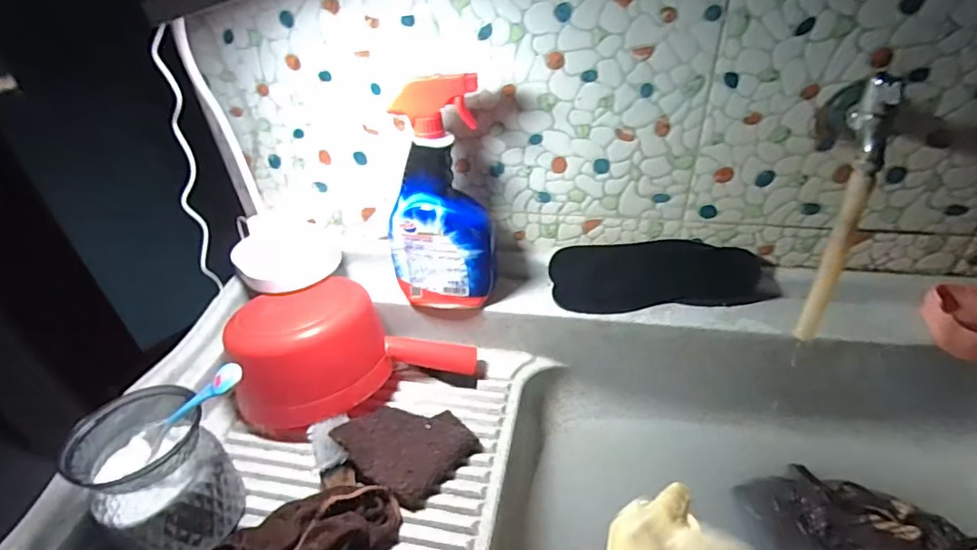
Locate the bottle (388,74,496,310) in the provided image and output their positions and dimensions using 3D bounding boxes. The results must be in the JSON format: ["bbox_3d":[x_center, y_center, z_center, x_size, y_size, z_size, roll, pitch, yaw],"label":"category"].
[{"bbox_3d":[-0.058,-0.079,0.570,0.116,0.264,0.050,-8,37,-4],"label":"bottle"}]

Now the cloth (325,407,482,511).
[{"bbox_3d":[-0.085,0.176,0.535,0.117,0.023,0.118,31,35,30],"label":"cloth"}]

